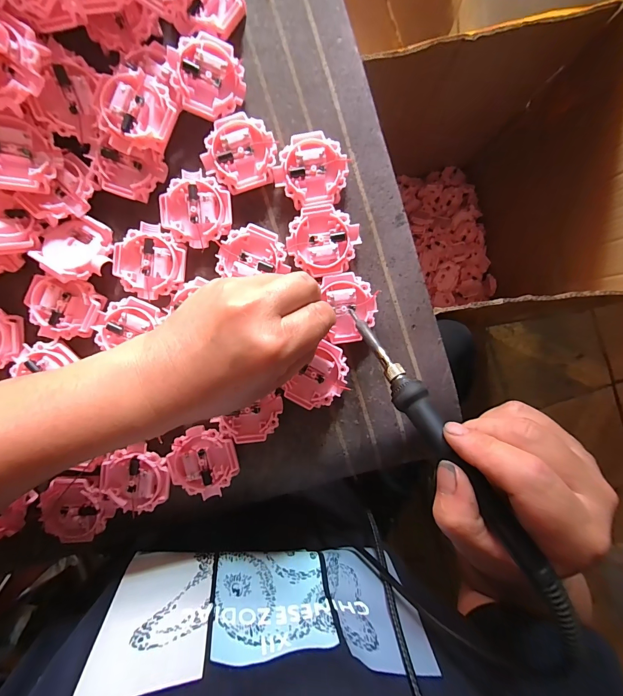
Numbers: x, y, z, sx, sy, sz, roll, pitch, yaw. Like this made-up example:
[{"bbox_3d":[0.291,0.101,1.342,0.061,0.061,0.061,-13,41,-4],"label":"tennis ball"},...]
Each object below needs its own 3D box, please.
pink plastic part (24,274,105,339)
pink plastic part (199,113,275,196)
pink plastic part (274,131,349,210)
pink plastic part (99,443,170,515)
[{"bbox_3d":[-0.188,-0.030,0.258,0.051,0.013,0.044,7,93,-1],"label":"pink plastic part"},{"bbox_3d":[-0.055,-0.147,0.256,0.054,0.016,0.052,-15,93,0],"label":"pink plastic part"},{"bbox_3d":[0.000,-0.134,0.258,0.053,0.016,0.052,-6,93,0],"label":"pink plastic part"},{"bbox_3d":[-0.137,0.103,0.263,0.051,0.008,0.048,0,93,-1],"label":"pink plastic part"}]

